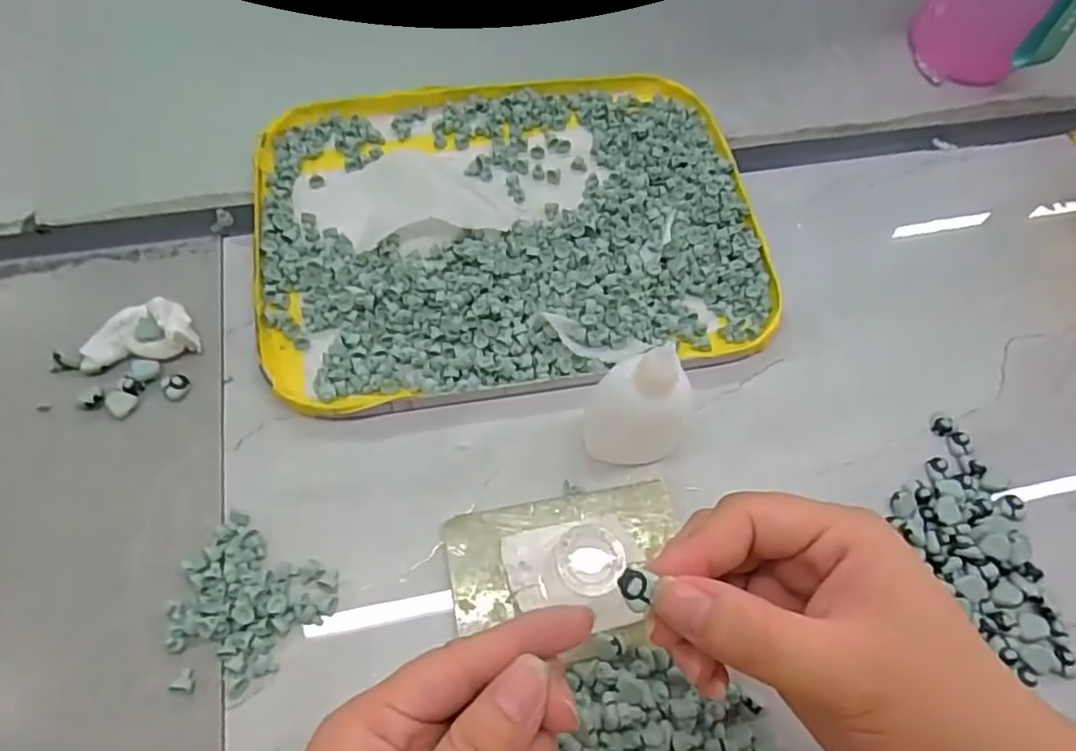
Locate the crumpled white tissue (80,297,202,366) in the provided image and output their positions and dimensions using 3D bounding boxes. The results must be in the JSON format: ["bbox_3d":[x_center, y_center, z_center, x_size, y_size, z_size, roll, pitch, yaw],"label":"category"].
[{"bbox_3d":[-0.194,-0.021,0.307,0.049,0.019,0.023,-13,65,-10],"label":"crumpled white tissue"}]

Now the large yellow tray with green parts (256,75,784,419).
[{"bbox_3d":[-0.014,-0.086,0.356,0.269,0.020,0.204,-8,64,-8],"label":"large yellow tray with green parts"}]

